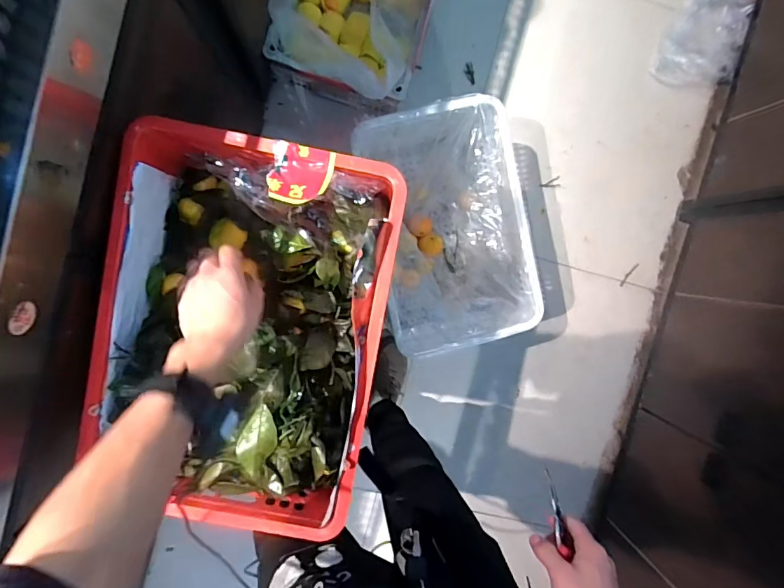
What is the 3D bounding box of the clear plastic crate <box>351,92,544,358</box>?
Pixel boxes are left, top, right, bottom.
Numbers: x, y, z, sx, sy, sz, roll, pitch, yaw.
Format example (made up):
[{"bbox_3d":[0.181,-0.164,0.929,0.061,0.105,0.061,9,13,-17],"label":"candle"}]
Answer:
[{"bbox_3d":[0.119,-0.161,1.149,0.338,0.307,0.529,-14,96,-4],"label":"clear plastic crate"}]

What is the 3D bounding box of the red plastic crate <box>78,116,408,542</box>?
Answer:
[{"bbox_3d":[-0.200,0.048,0.620,0.349,0.170,0.490,10,94,-7],"label":"red plastic crate"}]

